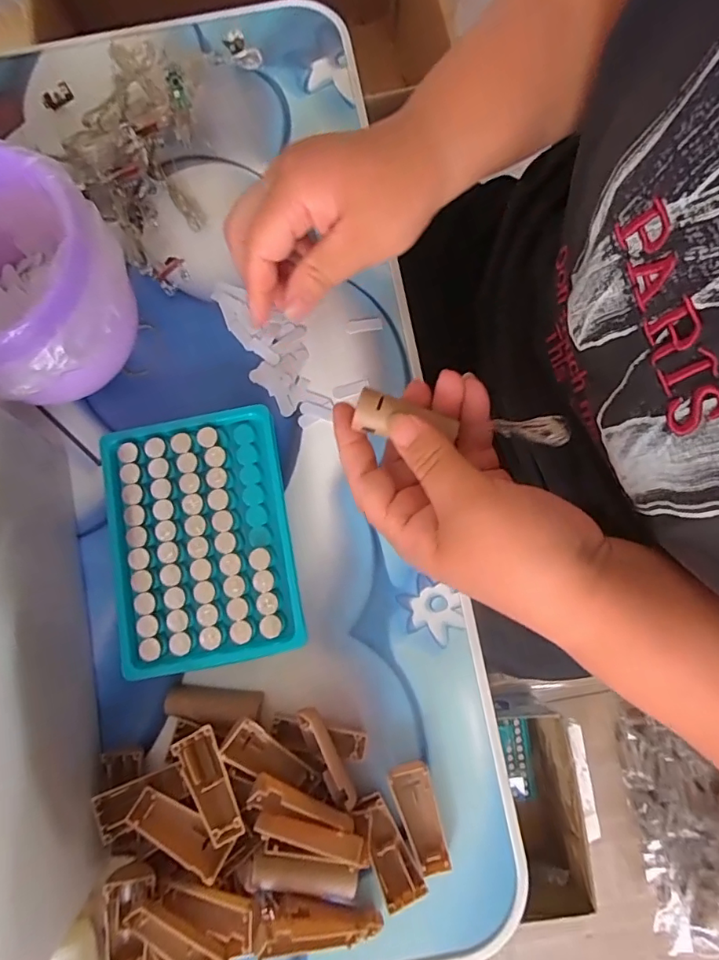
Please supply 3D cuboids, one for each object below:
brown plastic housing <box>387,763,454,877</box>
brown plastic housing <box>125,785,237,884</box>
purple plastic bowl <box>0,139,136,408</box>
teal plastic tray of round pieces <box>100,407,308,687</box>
[{"bbox_3d":[0.030,0.169,0.255,0.020,0.012,0.050,-14,80,-2],"label":"brown plastic housing"},{"bbox_3d":[-0.085,0.167,0.240,0.049,0.015,0.019,31,82,6],"label":"brown plastic housing"},{"bbox_3d":[-0.175,-0.100,0.268,0.112,0.088,0.103,29,82,6],"label":"purple plastic bowl"},{"bbox_3d":[-0.085,0.032,0.276,0.093,0.022,0.131,-10,80,-1],"label":"teal plastic tray of round pieces"}]

